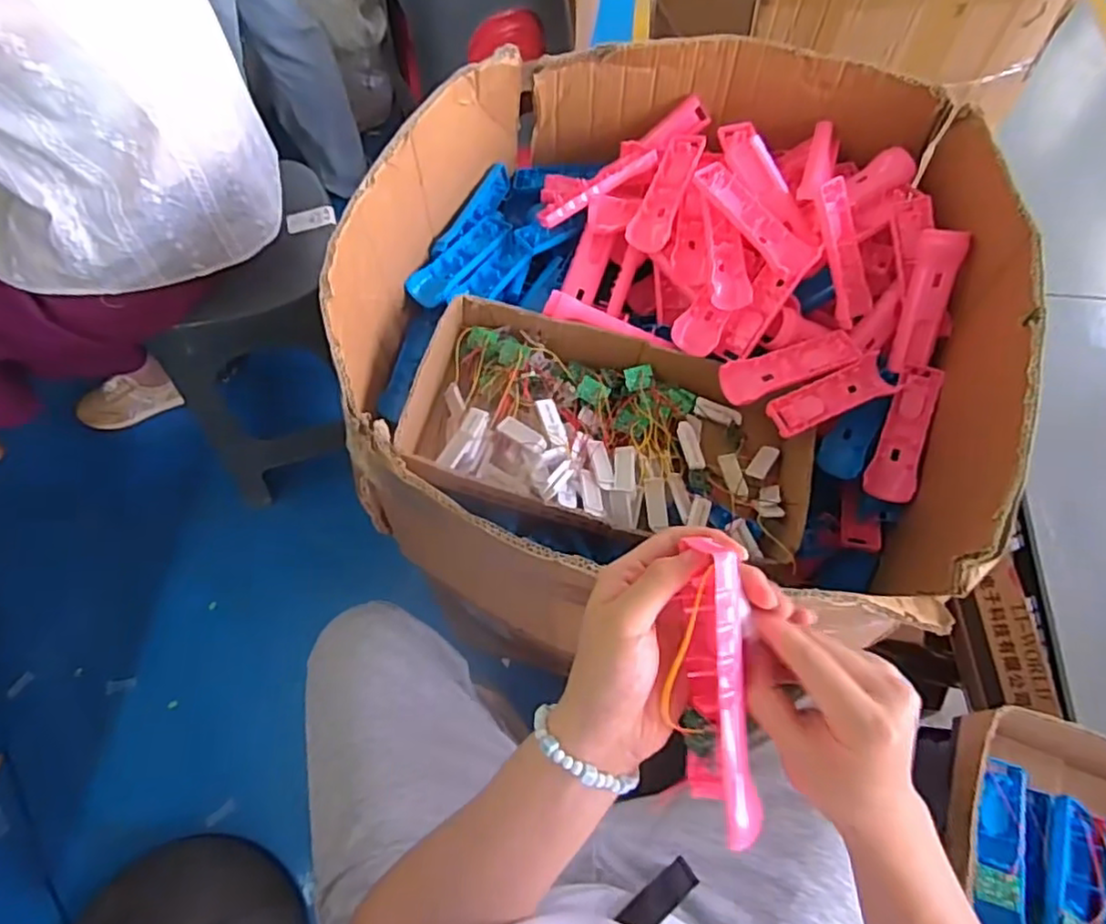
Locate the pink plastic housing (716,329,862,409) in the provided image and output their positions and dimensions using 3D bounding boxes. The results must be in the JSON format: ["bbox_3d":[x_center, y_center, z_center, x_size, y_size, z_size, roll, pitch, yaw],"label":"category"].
[{"bbox_3d":[0.261,-0.105,0.727,0.160,0.014,0.048,-17,64,-8],"label":"pink plastic housing"}]

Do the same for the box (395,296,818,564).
[{"bbox_3d":[0.065,-0.032,0.722,0.418,0.088,0.230,11,64,6],"label":"box"}]

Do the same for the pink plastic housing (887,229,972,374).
[{"bbox_3d":[0.414,-0.175,0.730,0.043,0.152,0.024,10,19,5],"label":"pink plastic housing"}]

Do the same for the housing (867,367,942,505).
[{"bbox_3d":[0.388,-0.033,0.726,0.049,0.034,0.163,23,65,12],"label":"housing"}]

